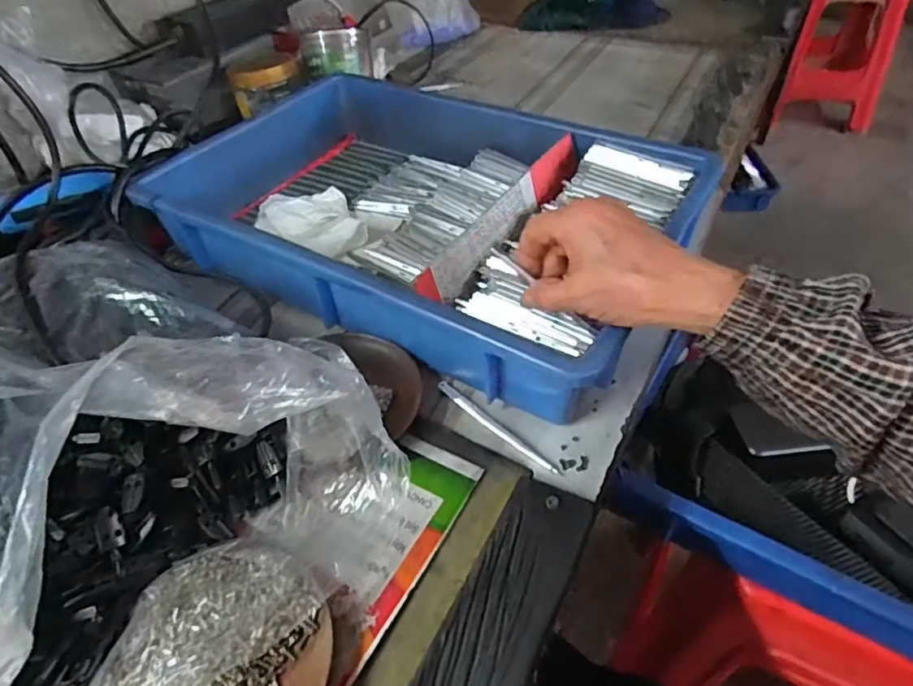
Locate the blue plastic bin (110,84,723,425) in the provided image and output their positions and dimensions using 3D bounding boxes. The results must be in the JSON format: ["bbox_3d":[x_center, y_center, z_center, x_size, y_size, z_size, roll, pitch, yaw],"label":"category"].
[{"bbox_3d":[-0.029,-0.119,0.519,0.423,0.078,0.284,22,51,24],"label":"blue plastic bin"}]

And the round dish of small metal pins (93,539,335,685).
[{"bbox_3d":[-0.114,0.153,0.280,0.101,0.030,0.112,2,45,7],"label":"round dish of small metal pins"}]

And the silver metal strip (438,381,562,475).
[{"bbox_3d":[0.025,0.056,0.394,0.008,0.004,0.107,-35,52,-27],"label":"silver metal strip"}]

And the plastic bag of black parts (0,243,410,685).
[{"bbox_3d":[-0.200,0.057,0.313,0.295,0.126,0.224,30,54,29],"label":"plastic bag of black parts"}]

